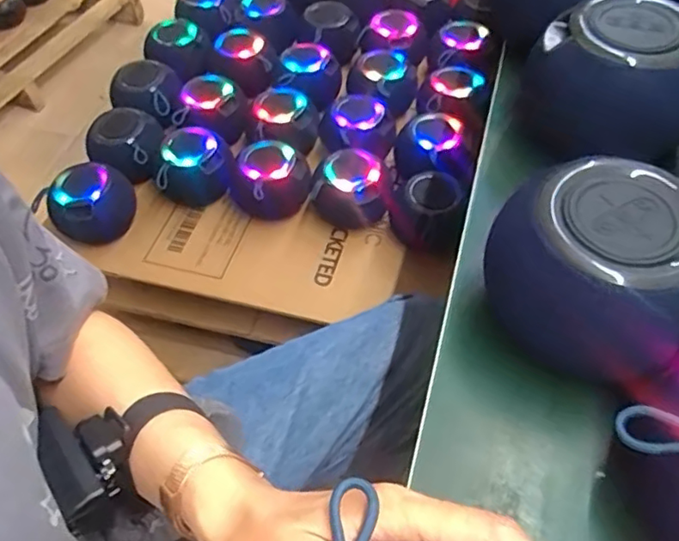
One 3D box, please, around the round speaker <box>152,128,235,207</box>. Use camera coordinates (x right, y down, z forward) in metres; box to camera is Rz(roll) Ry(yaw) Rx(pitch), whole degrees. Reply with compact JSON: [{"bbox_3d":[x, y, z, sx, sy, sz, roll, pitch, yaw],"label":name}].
[{"bbox_3d":[-0.241,-0.175,0.973,0.123,0.088,0.117,-1,55,2],"label":"round speaker"}]

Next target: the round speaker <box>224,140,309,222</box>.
[{"bbox_3d":[-0.116,-0.143,0.952,0.133,0.091,0.115,-9,55,-4],"label":"round speaker"}]

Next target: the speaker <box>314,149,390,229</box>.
[{"bbox_3d":[0.020,-0.128,0.938,0.122,0.096,0.099,4,55,5],"label":"speaker"}]

